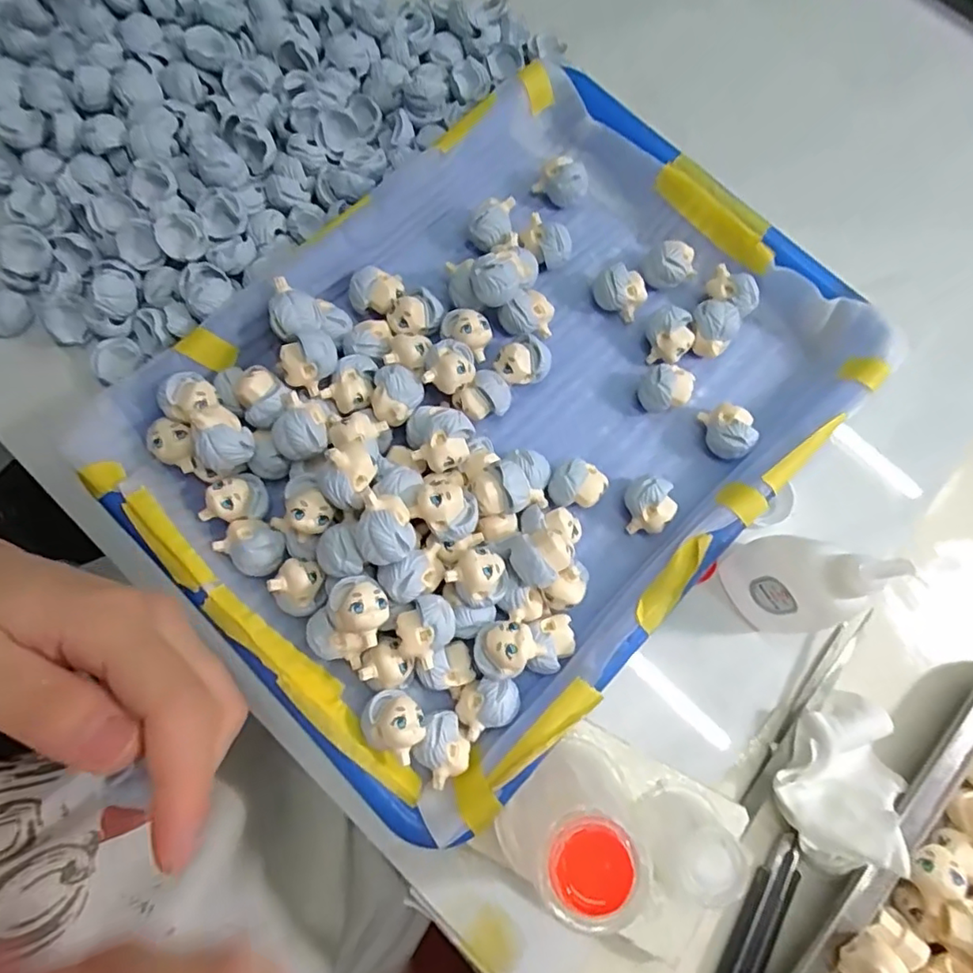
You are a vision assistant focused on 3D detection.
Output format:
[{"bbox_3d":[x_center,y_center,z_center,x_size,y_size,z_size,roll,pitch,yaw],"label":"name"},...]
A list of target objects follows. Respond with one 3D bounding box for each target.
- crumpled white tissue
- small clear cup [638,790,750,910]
[{"bbox_3d":[0.158,0.129,0.248,0.049,0.029,0.070,31,78,6],"label":"crumpled white tissue"},{"bbox_3d":[0.082,0.146,0.233,0.032,0.044,0.033,0,77,-1],"label":"small clear cup"}]

